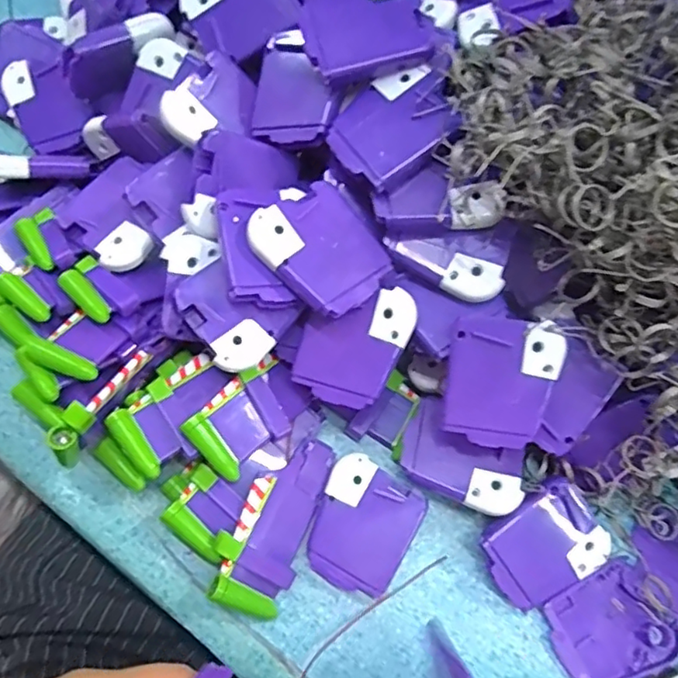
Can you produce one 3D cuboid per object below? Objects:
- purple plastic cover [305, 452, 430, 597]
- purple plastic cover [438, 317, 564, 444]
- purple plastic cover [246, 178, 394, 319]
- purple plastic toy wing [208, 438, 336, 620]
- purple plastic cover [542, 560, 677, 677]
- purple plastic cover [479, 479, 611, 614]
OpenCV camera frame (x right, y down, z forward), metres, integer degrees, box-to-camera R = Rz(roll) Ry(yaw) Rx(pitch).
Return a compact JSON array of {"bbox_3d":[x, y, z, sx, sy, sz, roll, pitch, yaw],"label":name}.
[{"bbox_3d":[0.012,0.098,0.306,0.052,0.012,0.062,31,74,8],"label":"purple plastic cover"},{"bbox_3d":[0.077,0.021,0.278,0.050,0.004,0.060,10,95,3],"label":"purple plastic cover"},{"bbox_3d":[-0.008,-0.043,0.279,0.050,0.004,0.061,-42,92,-16],"label":"purple plastic cover"},{"bbox_3d":[-0.035,0.093,0.302,0.042,0.014,0.088,32,70,-20],"label":"purple plastic toy wing"},{"bbox_3d":[0.139,0.147,0.295,0.060,0.009,0.050,-27,75,-10],"label":"purple plastic cover"},{"bbox_3d":[0.105,0.106,0.301,0.060,0.011,0.049,-33,95,-8],"label":"purple plastic cover"}]

